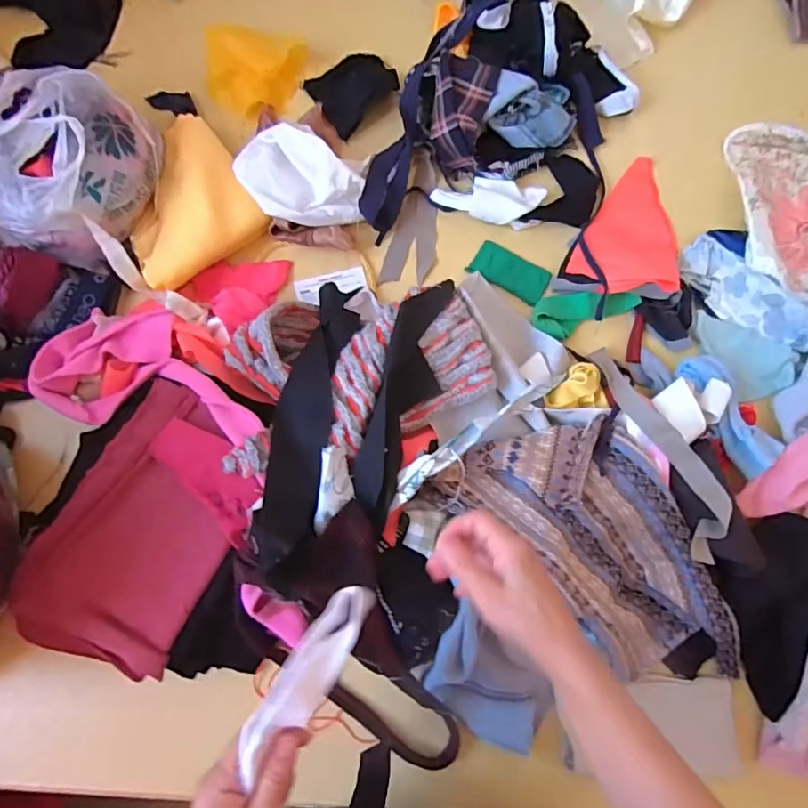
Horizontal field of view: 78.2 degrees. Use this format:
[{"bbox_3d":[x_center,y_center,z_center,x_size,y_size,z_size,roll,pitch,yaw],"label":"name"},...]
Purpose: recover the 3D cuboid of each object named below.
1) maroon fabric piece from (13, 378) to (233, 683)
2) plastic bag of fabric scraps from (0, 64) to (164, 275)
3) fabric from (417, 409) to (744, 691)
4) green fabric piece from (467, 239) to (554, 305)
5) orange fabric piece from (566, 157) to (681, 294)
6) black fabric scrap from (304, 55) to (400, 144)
[{"bbox_3d":[-0.265,0.119,0.513,0.173,0.032,0.267,23,77,4],"label":"maroon fabric piece"},{"bbox_3d":[-0.423,-0.301,0.621,0.184,0.133,0.214,14,76,2],"label":"plastic bag of fabric scraps"},{"bbox_3d":[0.220,0.138,0.525,0.370,0.038,0.201,40,78,8],"label":"fabric"},{"bbox_3d":[0.142,-0.176,0.670,0.102,0.007,0.055,33,77,6],"label":"green fabric piece"},{"bbox_3d":[0.325,-0.239,0.665,0.127,0.064,0.236,33,77,6],"label":"orange fabric piece"},{"bbox_3d":[-0.076,-0.467,0.736,0.127,0.015,0.105,-42,81,-11],"label":"black fabric scrap"}]

